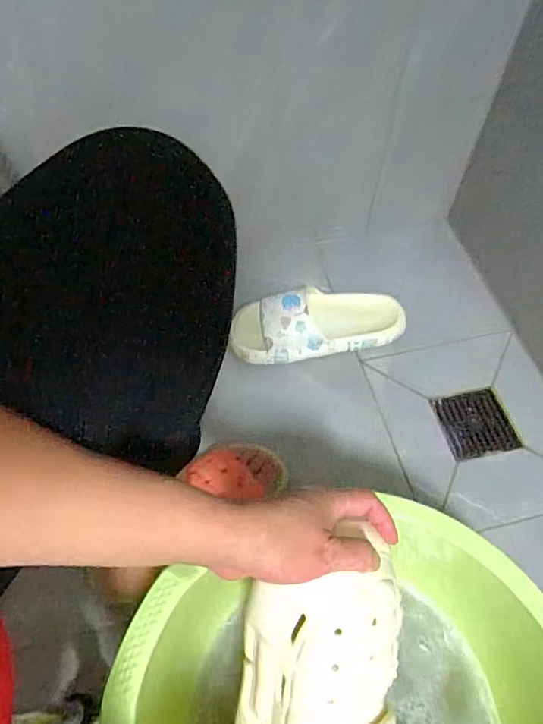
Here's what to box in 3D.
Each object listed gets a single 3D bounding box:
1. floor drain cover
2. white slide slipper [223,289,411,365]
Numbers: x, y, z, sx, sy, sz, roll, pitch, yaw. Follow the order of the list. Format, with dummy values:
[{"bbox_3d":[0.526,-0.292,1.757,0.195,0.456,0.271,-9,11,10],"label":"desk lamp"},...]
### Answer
[{"bbox_3d":[0.292,0.088,0.719,0.101,0.005,0.098,-9,59,-8],"label":"floor drain cover"},{"bbox_3d":[0.069,-0.063,0.753,0.261,0.081,0.101,-10,59,-8],"label":"white slide slipper"}]

